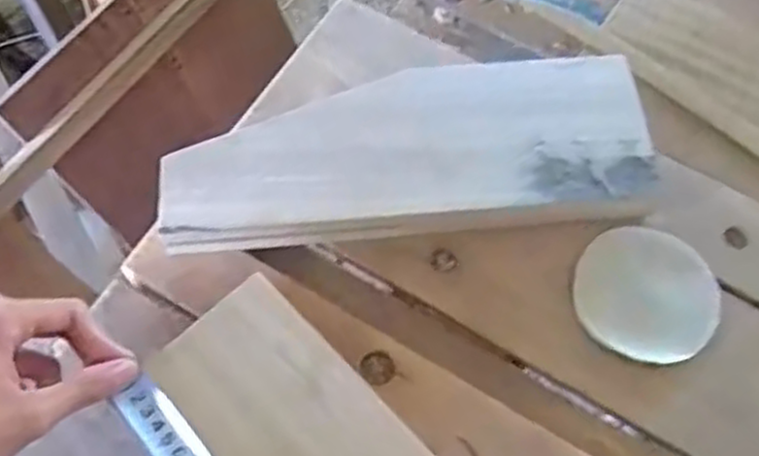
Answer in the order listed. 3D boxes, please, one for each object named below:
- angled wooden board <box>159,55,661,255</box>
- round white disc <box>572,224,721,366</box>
[{"bbox_3d":[0.019,-0.052,0.530,0.322,0.042,0.115,-5,65,-5],"label":"angled wooden board"},{"bbox_3d":[0.175,0.042,0.501,0.089,0.008,0.092,1,64,-2],"label":"round white disc"}]

